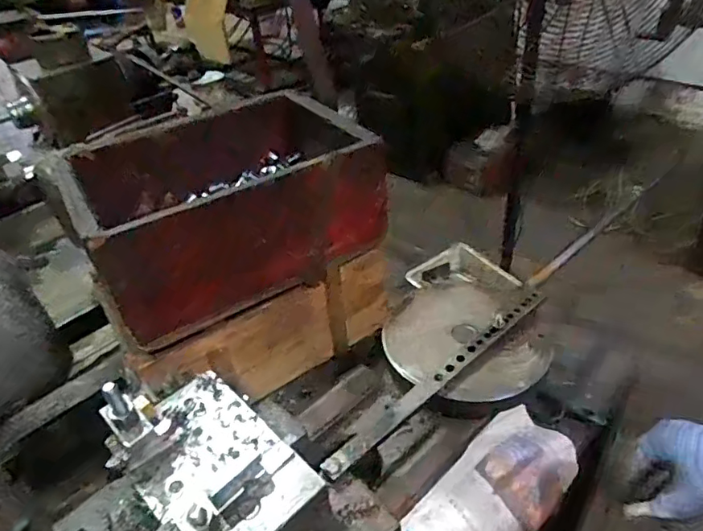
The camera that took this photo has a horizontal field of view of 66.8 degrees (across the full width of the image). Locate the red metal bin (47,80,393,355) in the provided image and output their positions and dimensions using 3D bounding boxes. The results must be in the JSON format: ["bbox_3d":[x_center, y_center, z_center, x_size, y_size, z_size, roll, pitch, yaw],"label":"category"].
[{"bbox_3d":[-0.159,-0.090,0.696,0.348,0.146,0.264,-24,40,-22],"label":"red metal bin"}]

